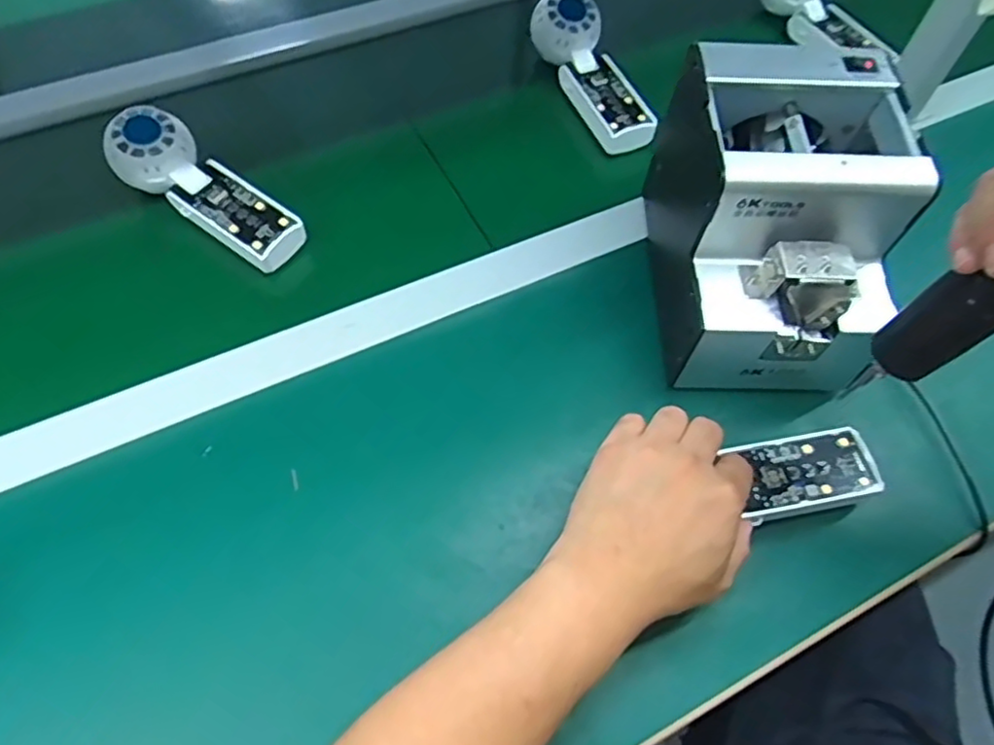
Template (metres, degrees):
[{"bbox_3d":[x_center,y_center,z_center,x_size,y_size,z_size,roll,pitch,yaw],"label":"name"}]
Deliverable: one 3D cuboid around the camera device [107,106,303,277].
[{"bbox_3d":[-0.223,-0.142,0.511,0.159,0.047,0.054,32,65,15],"label":"camera device"}]

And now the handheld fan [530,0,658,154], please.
[{"bbox_3d":[0.087,-0.270,0.606,0.052,0.042,0.162,-22,76,-15],"label":"handheld fan"}]

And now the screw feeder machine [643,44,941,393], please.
[{"bbox_3d":[0.187,-0.094,0.449,0.137,0.153,0.172,4,61,0],"label":"screw feeder machine"}]

